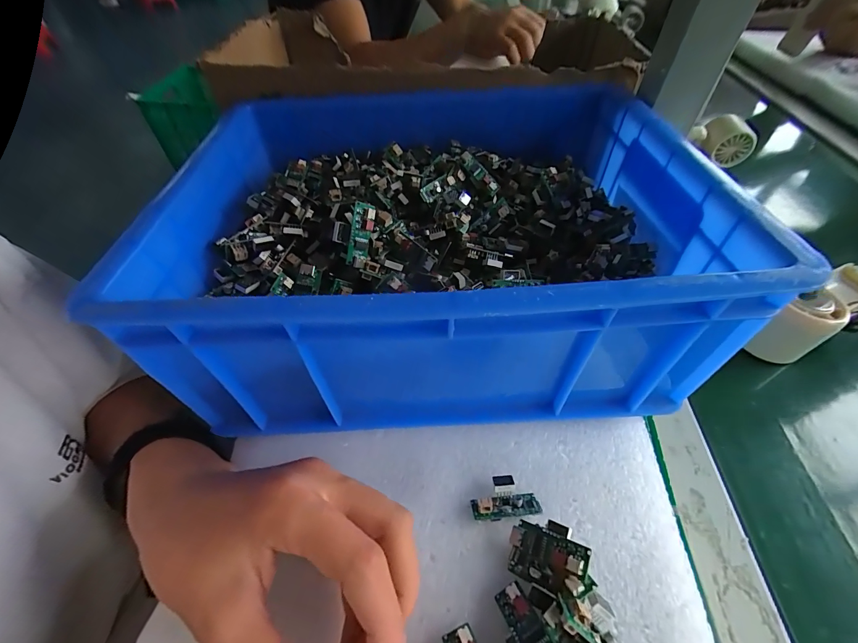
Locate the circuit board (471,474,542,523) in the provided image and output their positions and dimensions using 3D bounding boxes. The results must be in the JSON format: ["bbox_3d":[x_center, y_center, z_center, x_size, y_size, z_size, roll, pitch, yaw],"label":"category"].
[{"bbox_3d":[0.044,0.103,0.214,0.038,0.009,0.022,-7,51,-6],"label":"circuit board"}]

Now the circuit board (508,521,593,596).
[{"bbox_3d":[0.061,0.120,0.186,0.038,0.012,0.030,-1,69,45],"label":"circuit board"}]

